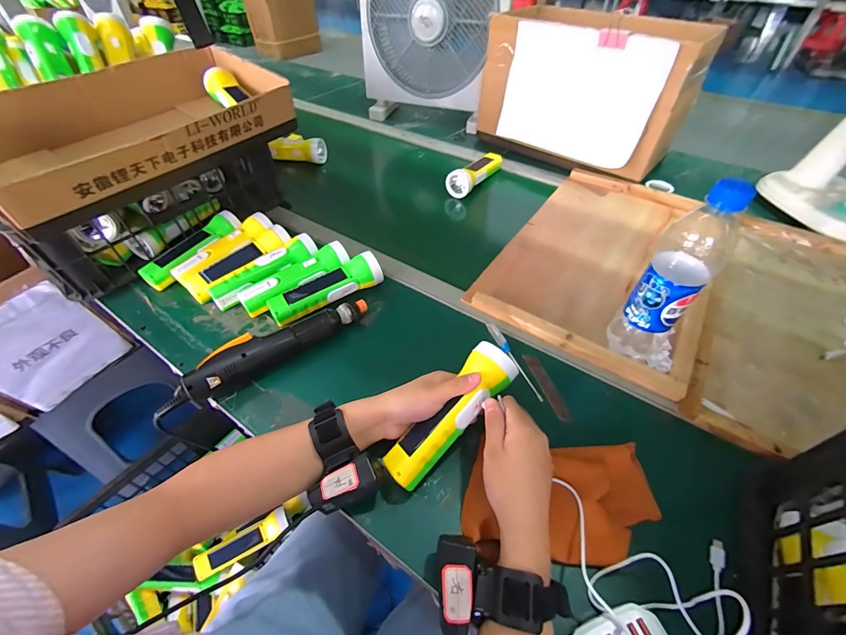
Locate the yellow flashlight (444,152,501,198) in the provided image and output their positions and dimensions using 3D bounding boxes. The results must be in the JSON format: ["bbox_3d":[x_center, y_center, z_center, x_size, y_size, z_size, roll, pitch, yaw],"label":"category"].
[{"bbox_3d":[0.116,-0.323,0.791,0.055,0.044,0.182,28,54,23],"label":"yellow flashlight"}]

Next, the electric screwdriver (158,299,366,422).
[{"bbox_3d":[-0.197,0.041,0.462,0.279,0.042,0.039,-31,55,-24],"label":"electric screwdriver"}]

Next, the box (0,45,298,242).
[{"bbox_3d":[-0.418,-0.289,0.535,0.239,0.105,0.427,28,54,23],"label":"box"}]

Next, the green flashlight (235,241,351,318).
[{"bbox_3d":[-0.193,-0.060,0.544,0.166,0.041,0.051,-28,54,-22],"label":"green flashlight"}]

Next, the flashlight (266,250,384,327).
[{"bbox_3d":[-0.141,-0.044,0.532,0.168,0.045,0.040,-26,53,-20],"label":"flashlight"}]

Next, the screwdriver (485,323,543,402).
[{"bbox_3d":[0.119,0.056,0.477,0.013,0.011,0.128,-17,51,-14],"label":"screwdriver"}]

